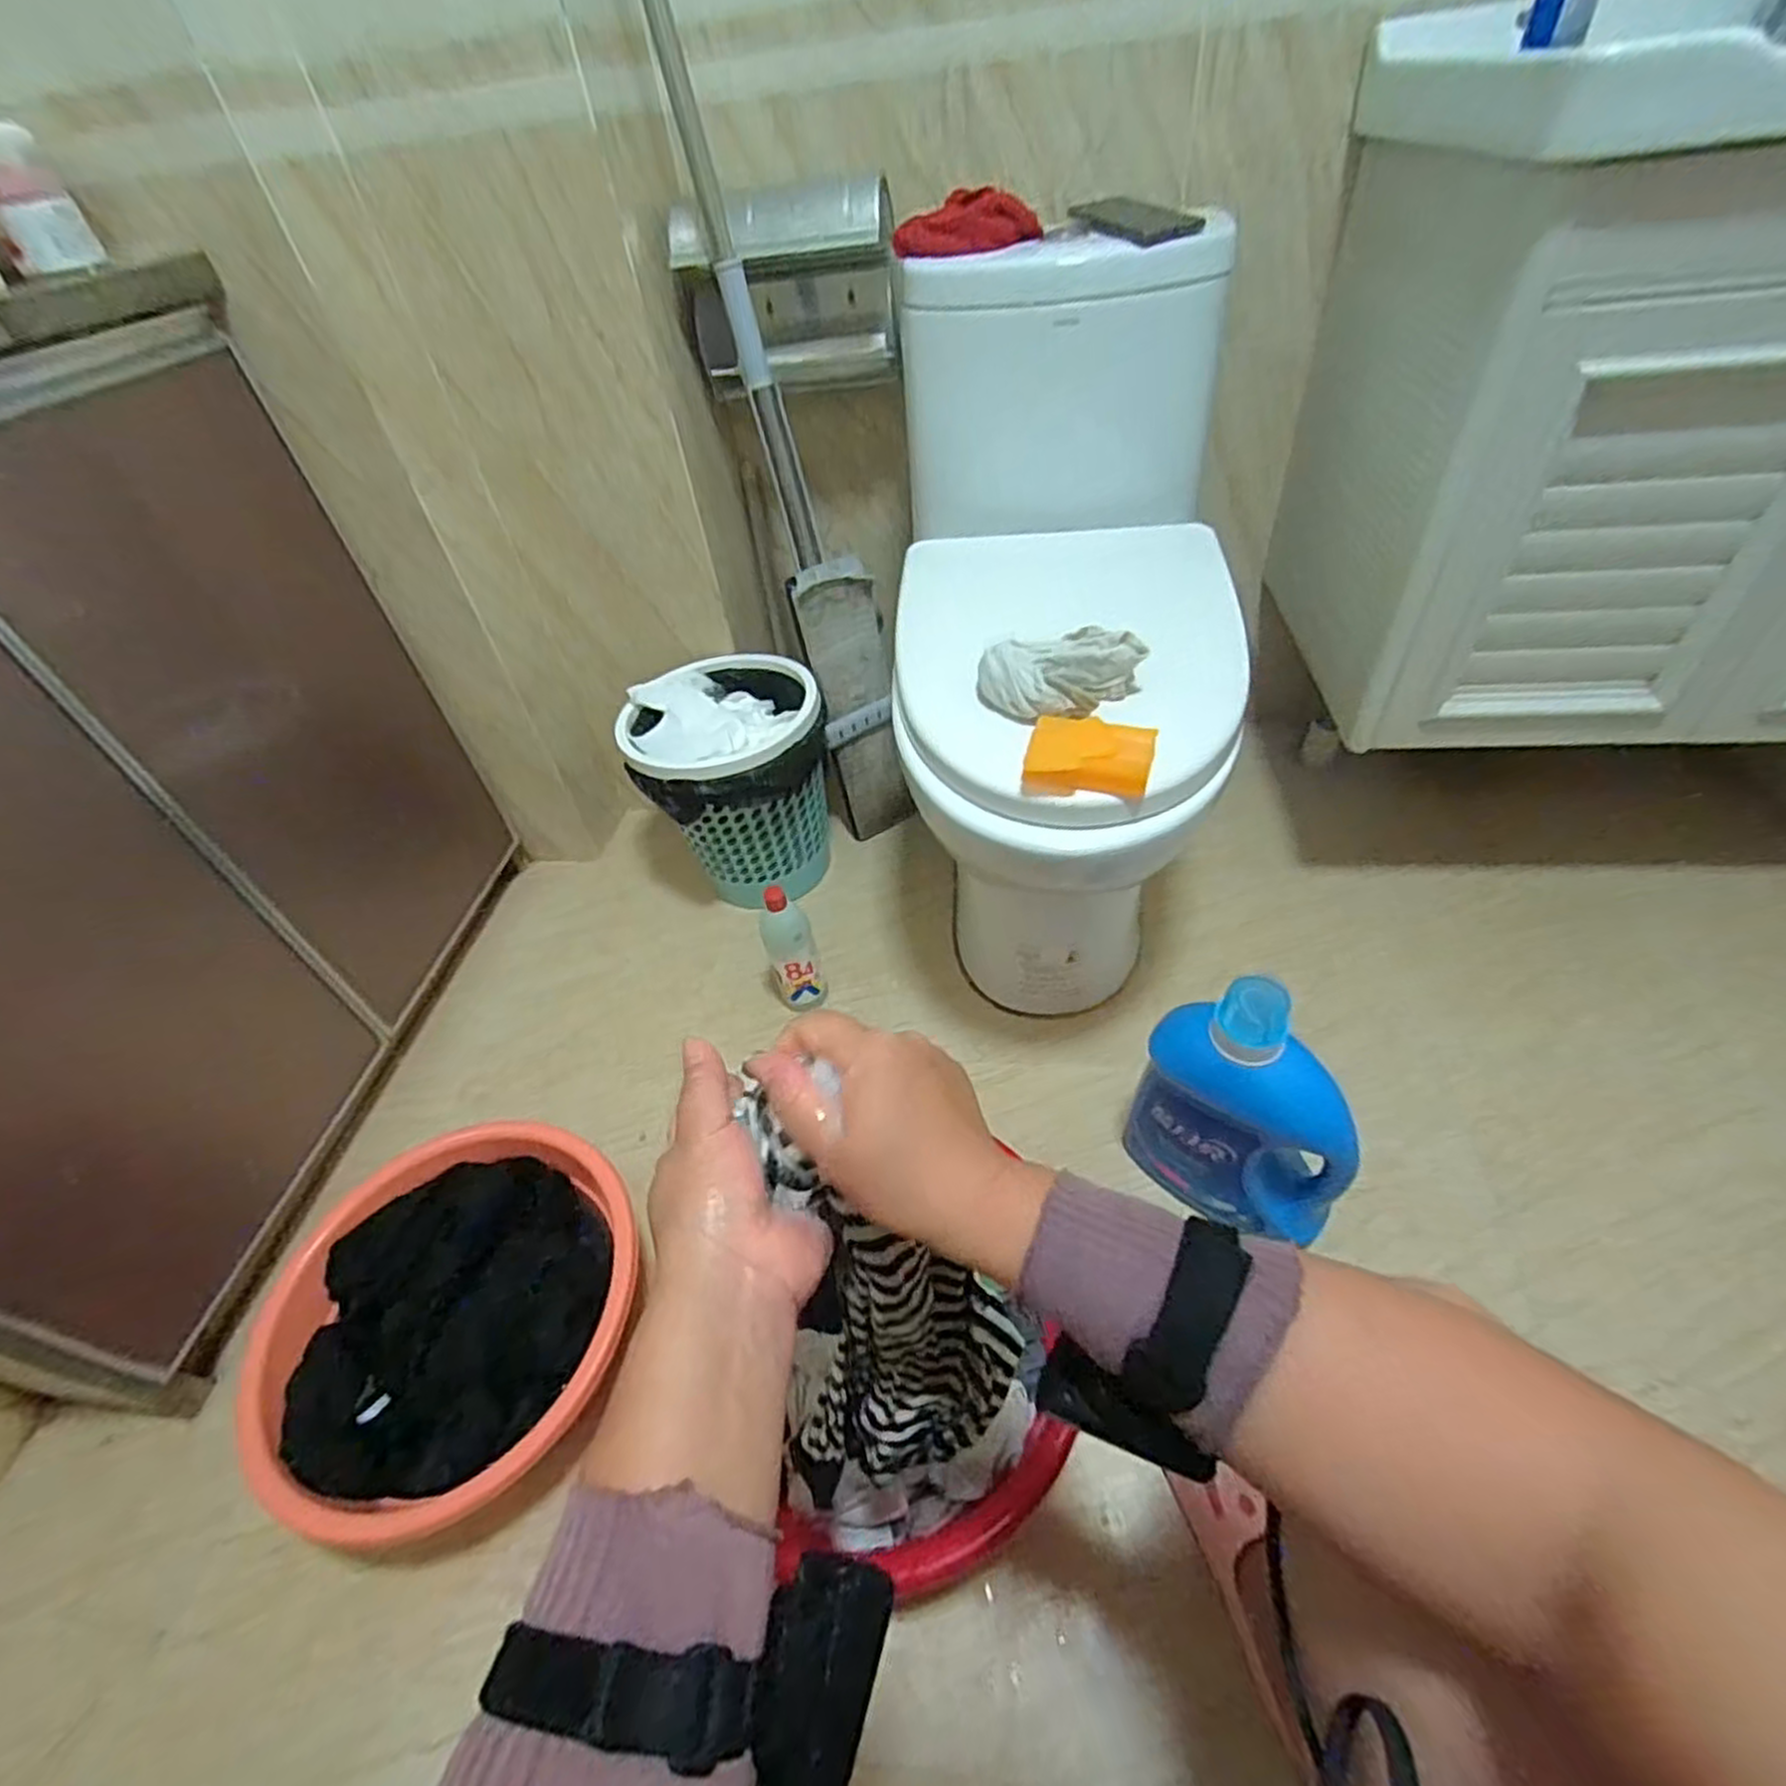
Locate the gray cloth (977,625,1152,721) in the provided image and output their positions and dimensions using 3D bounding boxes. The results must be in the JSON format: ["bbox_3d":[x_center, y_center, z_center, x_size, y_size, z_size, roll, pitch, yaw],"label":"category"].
[{"bbox_3d":[0.152,-0.205,0.729,0.113,0.051,0.118,-34,51,-24],"label":"gray cloth"}]

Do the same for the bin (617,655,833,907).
[{"bbox_3d":[-0.216,-0.148,1.144,0.256,0.284,0.262,-4,45,4],"label":"bin"}]

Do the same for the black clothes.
[{"bbox_3d":[-0.408,0.393,0.748,0.262,0.076,0.247,-27,48,-18],"label":"black clothes"}]

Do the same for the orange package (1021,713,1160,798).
[{"bbox_3d":[0.165,-0.116,0.666,0.102,0.036,0.063,10,48,17],"label":"orange package"}]

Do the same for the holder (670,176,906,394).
[{"bbox_3d":[-0.122,-0.713,0.944,0.240,0.189,0.152,-7,45,0],"label":"holder"}]

